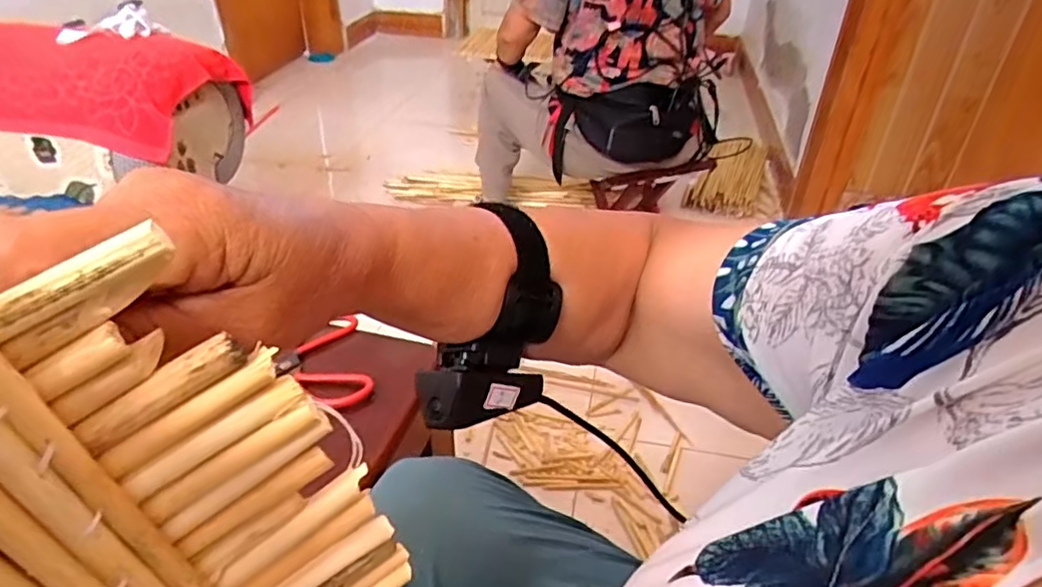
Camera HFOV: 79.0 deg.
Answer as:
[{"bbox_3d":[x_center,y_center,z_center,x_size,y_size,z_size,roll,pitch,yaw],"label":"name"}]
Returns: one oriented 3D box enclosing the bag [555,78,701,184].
[{"bbox_3d":[0.238,-0.374,1.415,0.336,0.178,0.144,3,38,-2],"label":"bag"}]

